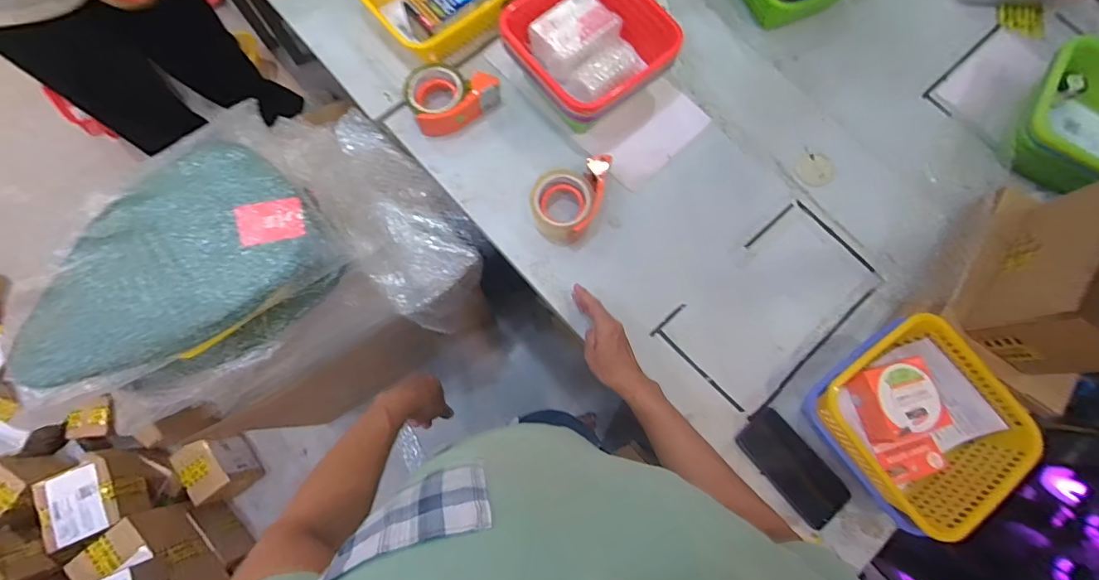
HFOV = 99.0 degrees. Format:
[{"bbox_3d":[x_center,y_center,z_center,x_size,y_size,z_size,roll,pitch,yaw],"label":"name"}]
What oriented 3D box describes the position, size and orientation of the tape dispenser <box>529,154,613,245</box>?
[{"bbox_3d":[0.030,-0.152,0.746,0.105,0.058,0.146,20,76,3],"label":"tape dispenser"}]

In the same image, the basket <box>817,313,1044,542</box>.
[{"bbox_3d":[0.492,0.179,0.648,0.223,0.107,0.217,-35,80,-9],"label":"basket"}]

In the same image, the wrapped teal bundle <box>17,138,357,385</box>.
[{"bbox_3d":[-0.568,-0.009,0.739,0.451,0.183,0.241,-37,80,-10],"label":"wrapped teal bundle"}]

